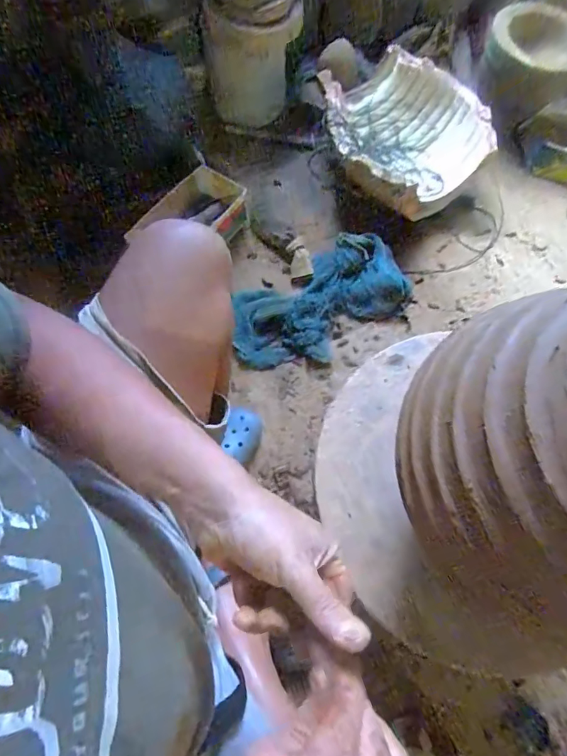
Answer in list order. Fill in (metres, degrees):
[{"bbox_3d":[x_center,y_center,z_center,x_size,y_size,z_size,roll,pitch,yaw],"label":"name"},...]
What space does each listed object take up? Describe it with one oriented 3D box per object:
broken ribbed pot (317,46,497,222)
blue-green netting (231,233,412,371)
[{"bbox_3d":[0.242,-0.501,0.958,0.309,0.147,0.316,1,69,-2],"label":"broken ribbed pot"},{"bbox_3d":[0.067,-0.146,0.896,0.368,0.079,0.195,-26,72,-11],"label":"blue-green netting"}]

